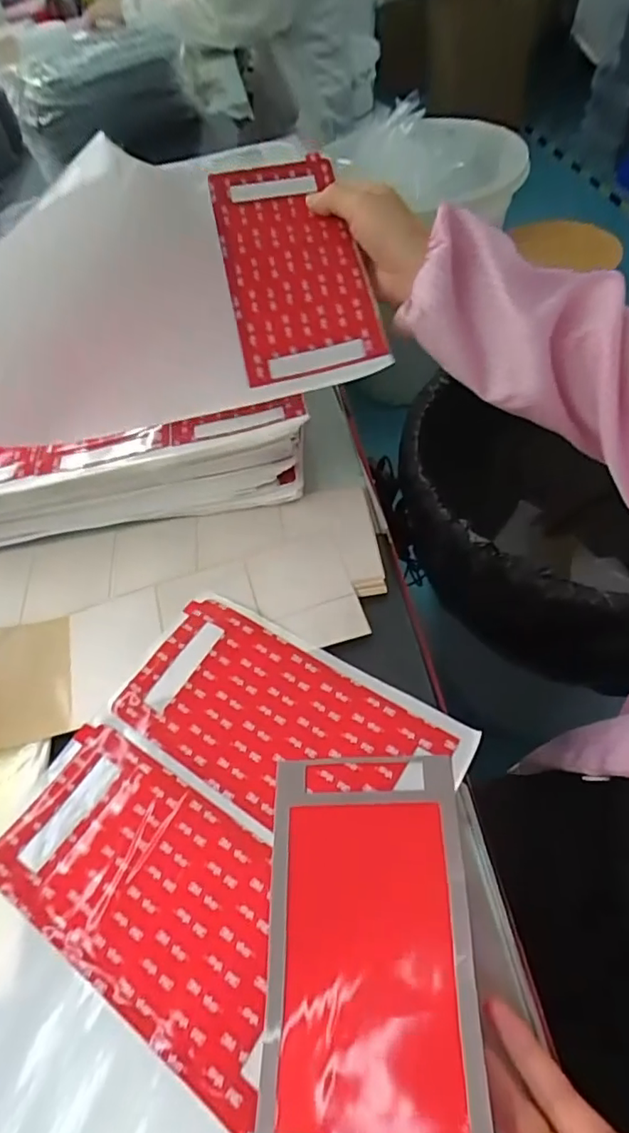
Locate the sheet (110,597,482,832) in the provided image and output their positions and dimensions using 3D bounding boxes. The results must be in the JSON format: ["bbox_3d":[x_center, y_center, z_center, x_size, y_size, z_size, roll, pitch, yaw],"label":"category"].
[{"bbox_3d":[-0.021,0.093,0.351,0.207,0.009,0.105,26,62,25],"label":"sheet"}]

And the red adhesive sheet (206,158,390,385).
[{"bbox_3d":[-0.017,-0.227,0.426,0.097,0.010,0.191,-13,73,0],"label":"red adhesive sheet"}]

